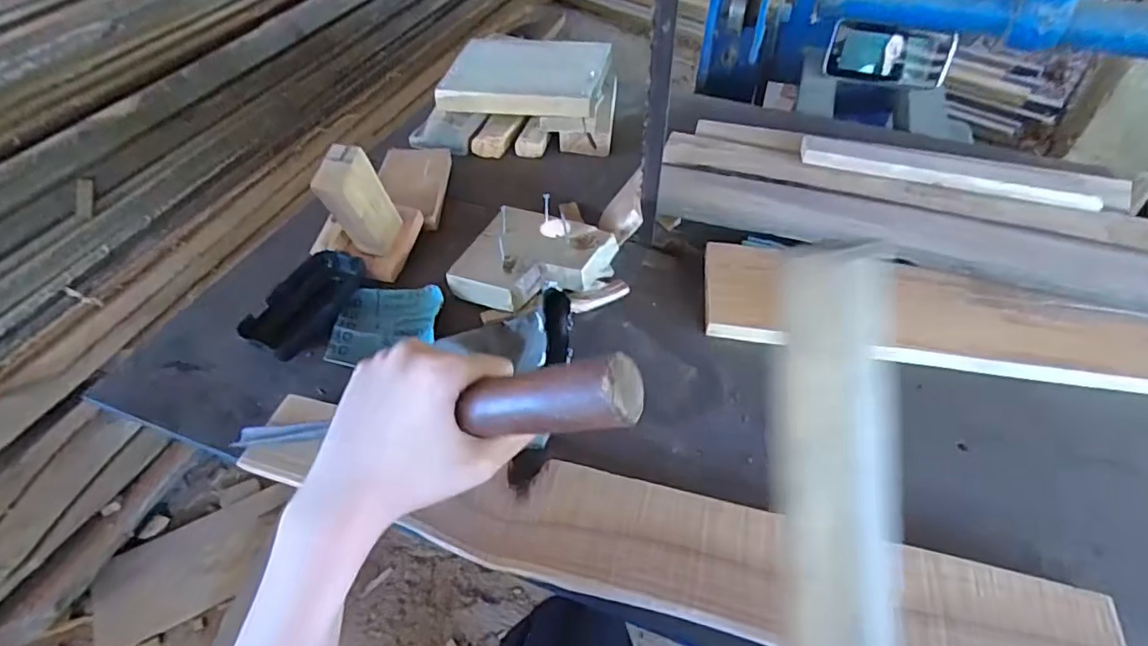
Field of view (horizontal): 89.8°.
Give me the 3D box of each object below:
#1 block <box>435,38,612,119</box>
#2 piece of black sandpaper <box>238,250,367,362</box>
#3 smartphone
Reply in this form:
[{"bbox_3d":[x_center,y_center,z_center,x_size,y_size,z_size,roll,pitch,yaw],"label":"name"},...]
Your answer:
[{"bbox_3d":[-0.053,-0.280,0.653,0.180,0.030,0.136,2,47,2],"label":"block"},{"bbox_3d":[-0.216,-0.019,0.475,0.056,0.020,0.106,12,48,11],"label":"piece of black sandpaper"},{"bbox_3d":[0.429,-0.368,0.787,0.153,0.075,0.010,18,19,21],"label":"smartphone"}]

